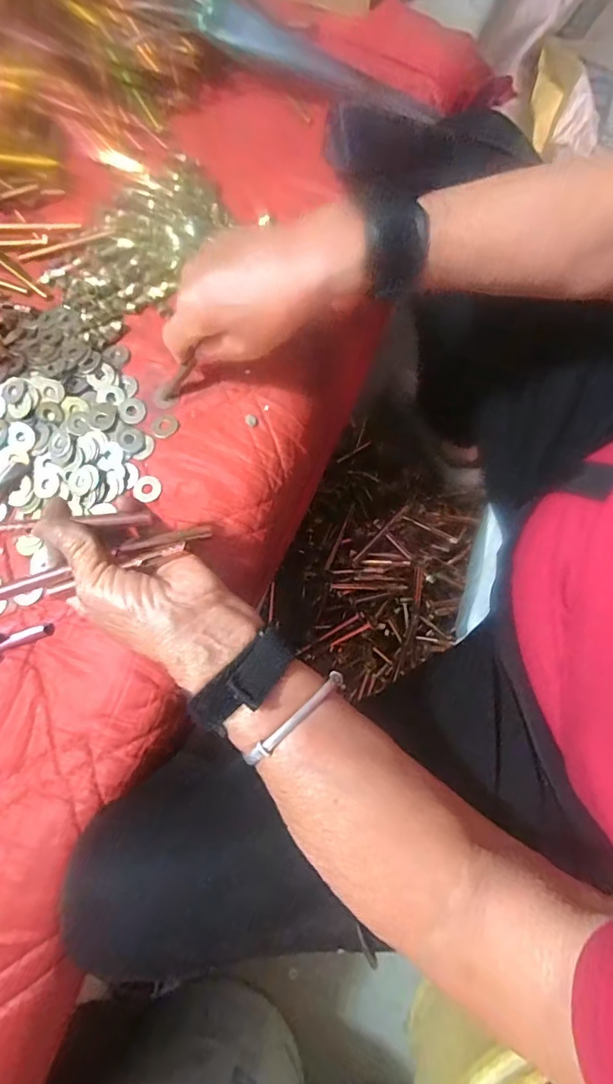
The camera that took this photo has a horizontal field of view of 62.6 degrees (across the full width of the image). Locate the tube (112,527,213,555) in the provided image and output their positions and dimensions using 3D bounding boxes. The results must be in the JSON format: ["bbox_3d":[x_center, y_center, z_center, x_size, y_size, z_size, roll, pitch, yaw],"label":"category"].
[{"bbox_3d":[-0.095,-0.002,0.336,0.064,0.010,0.010,-13,77,-18],"label":"tube"}]

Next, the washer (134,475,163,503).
[{"bbox_3d":[-0.124,-0.042,0.393,0.021,0.004,0.023,-1,75,2],"label":"washer"}]

